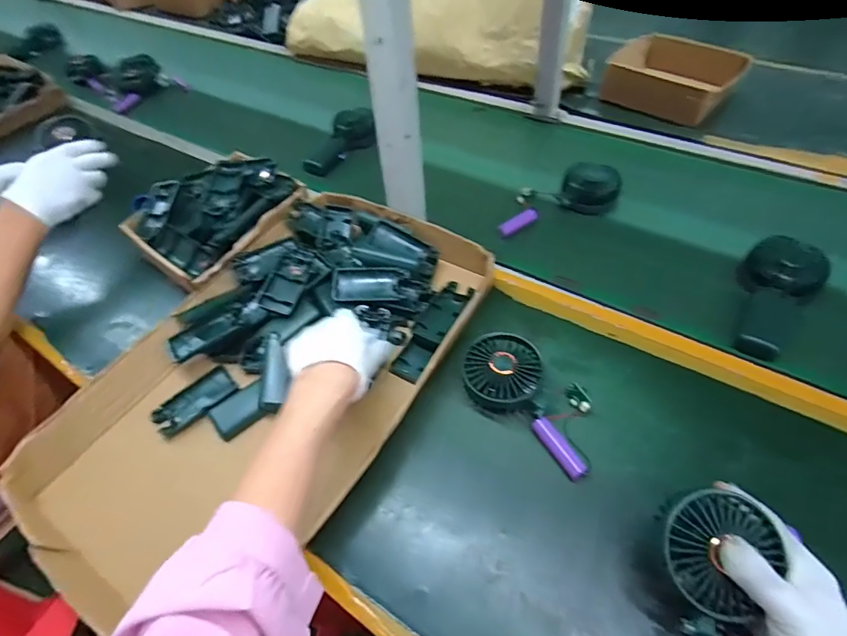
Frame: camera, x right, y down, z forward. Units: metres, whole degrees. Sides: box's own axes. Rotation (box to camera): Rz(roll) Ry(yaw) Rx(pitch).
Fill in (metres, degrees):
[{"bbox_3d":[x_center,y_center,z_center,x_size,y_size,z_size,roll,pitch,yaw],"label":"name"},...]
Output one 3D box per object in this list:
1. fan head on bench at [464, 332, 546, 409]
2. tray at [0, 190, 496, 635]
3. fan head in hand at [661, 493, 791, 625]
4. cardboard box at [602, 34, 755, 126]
[{"bbox_3d":[0.086,0.064,0.515,0.080,0.054,0.084,-2,49,2],"label":"fan head on bench"},{"bbox_3d":[-0.168,0.056,0.532,0.325,0.066,0.527,25,55,23],"label":"tray"},{"bbox_3d":[0.217,0.175,0.349,0.072,0.033,0.077,35,79,27],"label":"fan head in hand"},{"bbox_3d":[0.481,-0.467,0.903,0.229,0.066,0.190,34,59,28],"label":"cardboard box"}]

